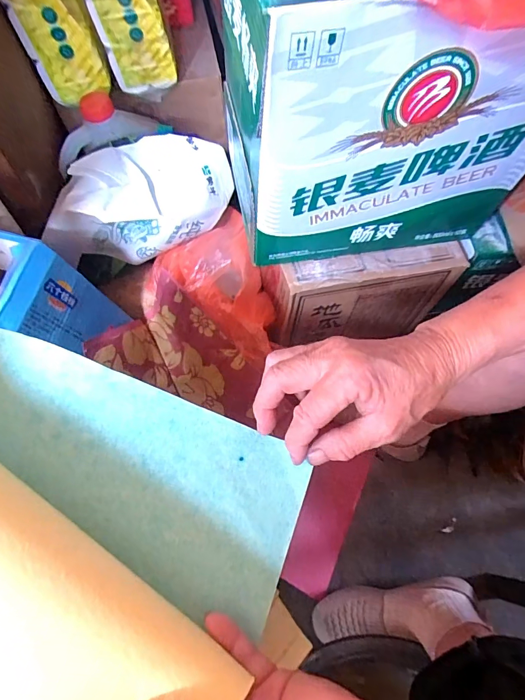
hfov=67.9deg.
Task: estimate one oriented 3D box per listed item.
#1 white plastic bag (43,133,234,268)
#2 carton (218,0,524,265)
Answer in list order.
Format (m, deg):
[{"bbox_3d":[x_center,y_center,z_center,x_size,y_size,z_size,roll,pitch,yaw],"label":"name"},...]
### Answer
[{"bbox_3d":[-0.168,-0.210,0.561,0.125,0.114,0.272,41,71,17],"label":"white plastic bag"},{"bbox_3d":[0.116,-0.255,0.393,0.284,0.262,0.201,-10,65,-6],"label":"carton"}]

